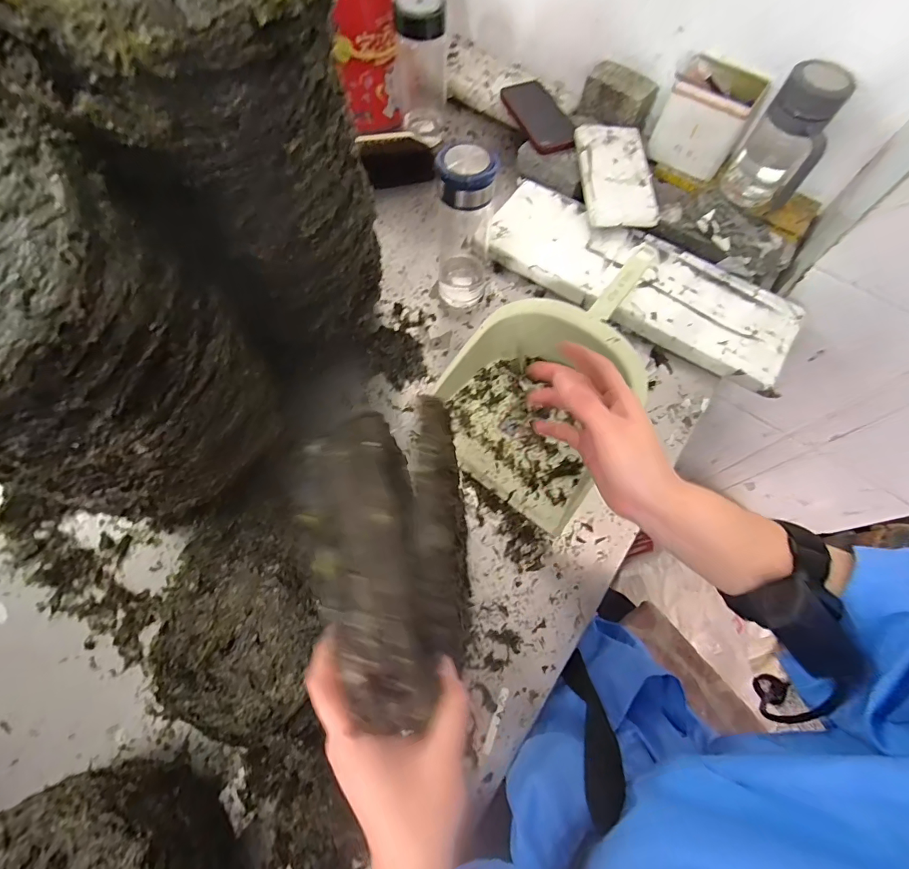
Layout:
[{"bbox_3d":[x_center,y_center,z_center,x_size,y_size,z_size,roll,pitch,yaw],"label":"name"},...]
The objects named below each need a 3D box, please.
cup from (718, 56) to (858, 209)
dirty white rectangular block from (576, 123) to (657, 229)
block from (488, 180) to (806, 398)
[{"bbox_3d":[0.473,-0.412,0.627,0.098,0.179,0.100,1,72,-2],"label":"cup"},{"bbox_3d":[0.248,-0.404,0.667,0.102,0.017,0.202,0,69,-1],"label":"dirty white rectangular block"},{"bbox_3d":[0.271,-0.236,0.638,0.454,0.031,0.165,30,69,10],"label":"block"}]

